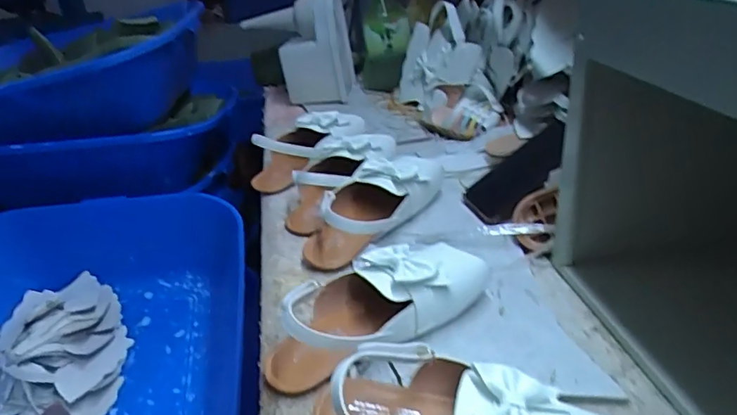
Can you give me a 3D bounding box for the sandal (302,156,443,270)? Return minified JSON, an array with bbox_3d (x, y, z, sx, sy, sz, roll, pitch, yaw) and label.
[{"bbox_3d":[0.006,-0.010,0.605,0.092,0.070,0.204,16,37,32],"label":"sandal"}]

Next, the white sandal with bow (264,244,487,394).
[{"bbox_3d":[0.006,0.085,0.449,0.206,0.069,0.100,-23,35,-27],"label":"white sandal with bow"}]

